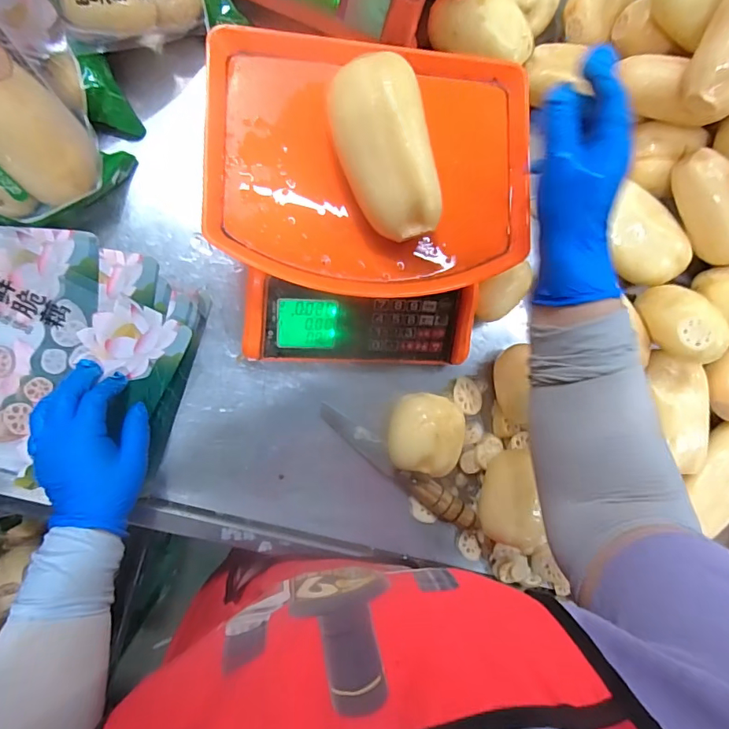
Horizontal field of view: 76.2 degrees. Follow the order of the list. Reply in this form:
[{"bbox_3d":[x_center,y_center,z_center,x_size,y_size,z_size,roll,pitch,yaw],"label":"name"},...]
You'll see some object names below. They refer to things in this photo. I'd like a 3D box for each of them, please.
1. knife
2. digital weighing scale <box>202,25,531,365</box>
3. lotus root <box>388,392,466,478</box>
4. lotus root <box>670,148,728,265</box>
[{"bbox_3d":[0.040,0.115,0.505,0.213,0.026,0.030,40,82,-5],"label":"knife"},{"bbox_3d":[0.001,-0.146,0.448,0.277,0.105,0.270,2,87,-9],"label":"digital weighing scale"},{"bbox_3d":[0.063,0.071,0.490,0.072,0.062,0.079,0,87,-9],"label":"lotus root"},{"bbox_3d":[0.387,-0.173,0.507,0.049,0.056,0.128,-34,92,-9],"label":"lotus root"}]

